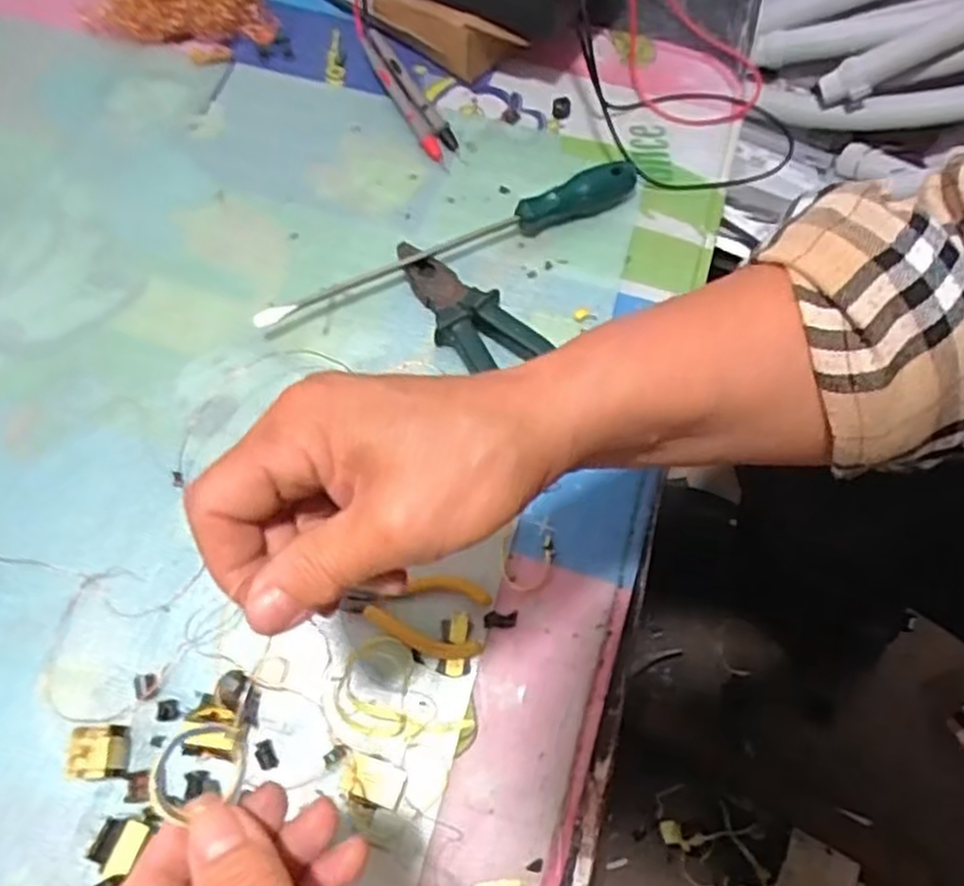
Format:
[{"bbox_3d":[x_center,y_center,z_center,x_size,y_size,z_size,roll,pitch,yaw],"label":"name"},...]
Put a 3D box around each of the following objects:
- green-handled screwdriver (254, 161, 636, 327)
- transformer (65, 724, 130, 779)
[{"bbox_3d":[-0.019,-0.140,0.549,0.285,0.025,0.025,-24,69,-10],"label":"green-handled screwdriver"},{"bbox_3d":[-0.202,0.163,0.414,0.023,0.027,0.026,-1,67,-1],"label":"transformer"}]

